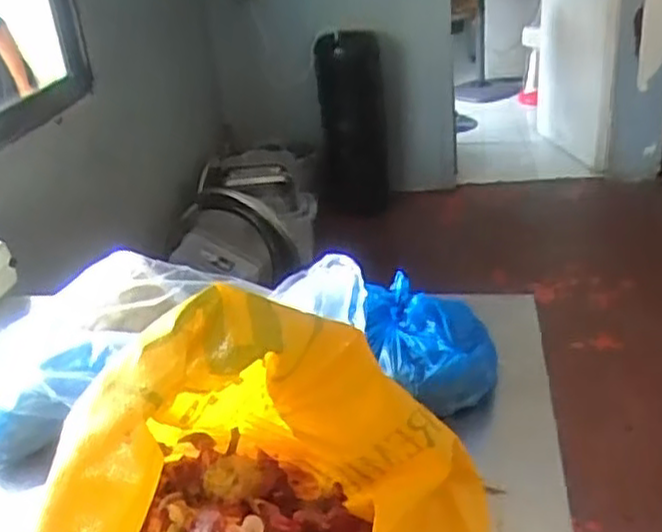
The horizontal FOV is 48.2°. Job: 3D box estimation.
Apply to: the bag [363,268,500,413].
[{"bbox_3d":[0.125,0.087,0.933,0.164,0.102,0.182,-5,27,1],"label":"bag"}]

